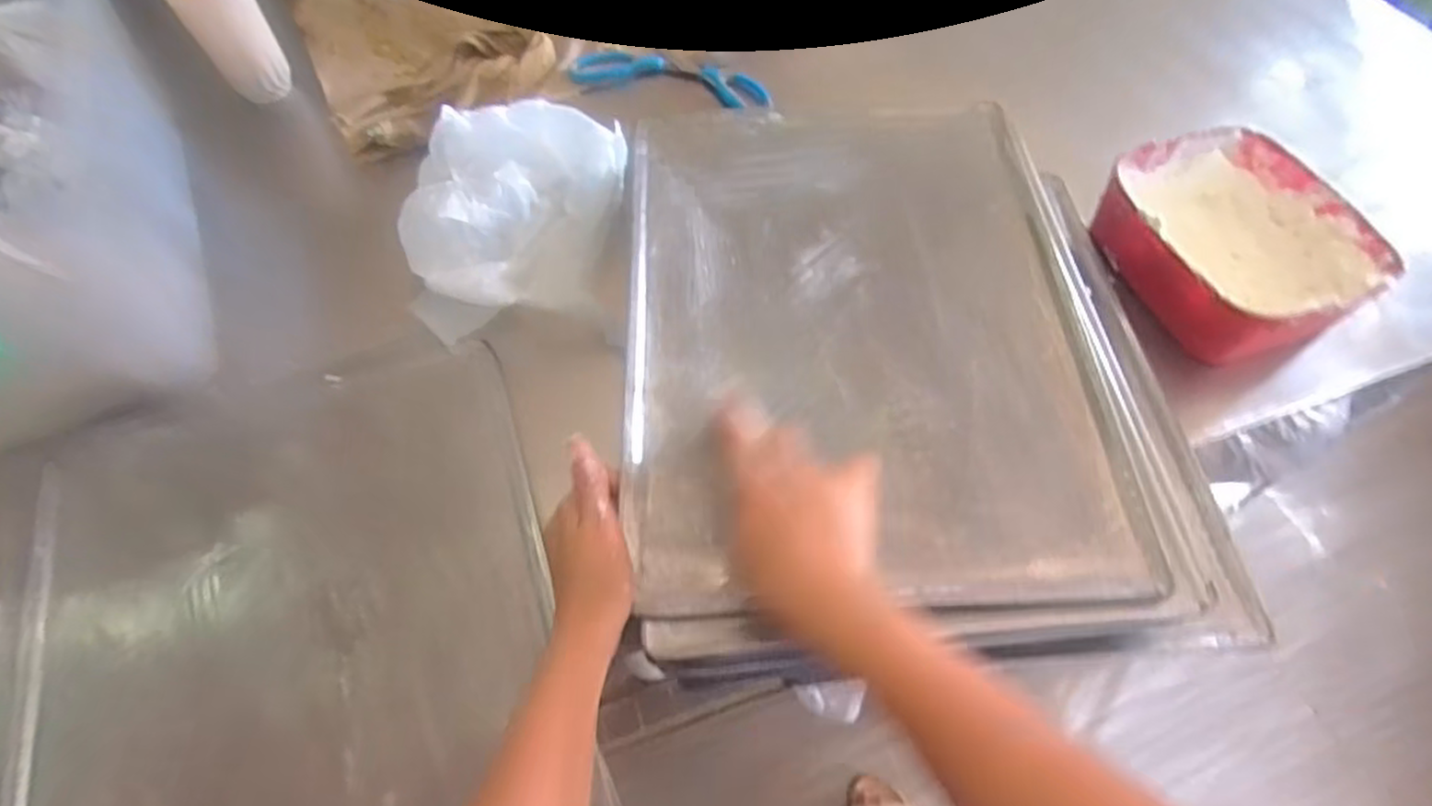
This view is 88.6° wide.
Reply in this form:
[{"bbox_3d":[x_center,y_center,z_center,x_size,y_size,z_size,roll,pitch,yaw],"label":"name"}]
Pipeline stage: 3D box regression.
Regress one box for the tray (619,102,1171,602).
[{"bbox_3d":[0.101,-0.070,0.548,0.328,0.016,0.440,-3,58,0],"label":"tray"}]

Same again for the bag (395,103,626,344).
[{"bbox_3d":[-0.173,-0.165,0.646,0.193,0.063,0.237,-8,58,-2],"label":"bag"}]

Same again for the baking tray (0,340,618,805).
[{"bbox_3d":[-0.265,0.176,0.466,0.335,0.029,0.451,-18,59,-9],"label":"baking tray"}]

